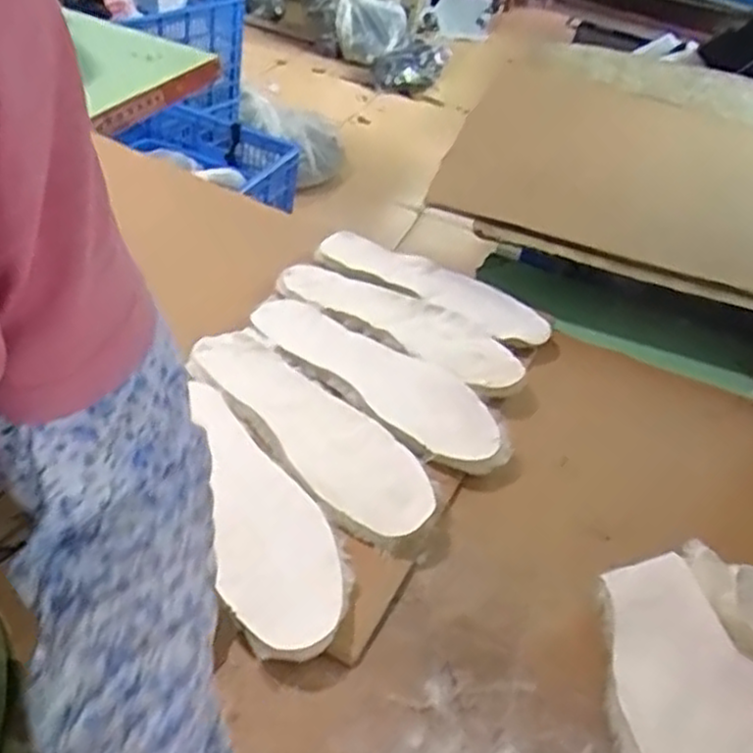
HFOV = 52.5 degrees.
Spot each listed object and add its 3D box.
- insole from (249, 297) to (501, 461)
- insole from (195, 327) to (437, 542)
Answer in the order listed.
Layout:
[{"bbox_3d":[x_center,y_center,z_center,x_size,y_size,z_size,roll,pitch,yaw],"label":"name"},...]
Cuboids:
[{"bbox_3d":[0.001,-0.005,0.732,0.269,0.014,0.092,34,44,23],"label":"insole"},{"bbox_3d":[-0.055,0.041,0.664,0.088,0.020,0.271,-24,51,-38],"label":"insole"}]

